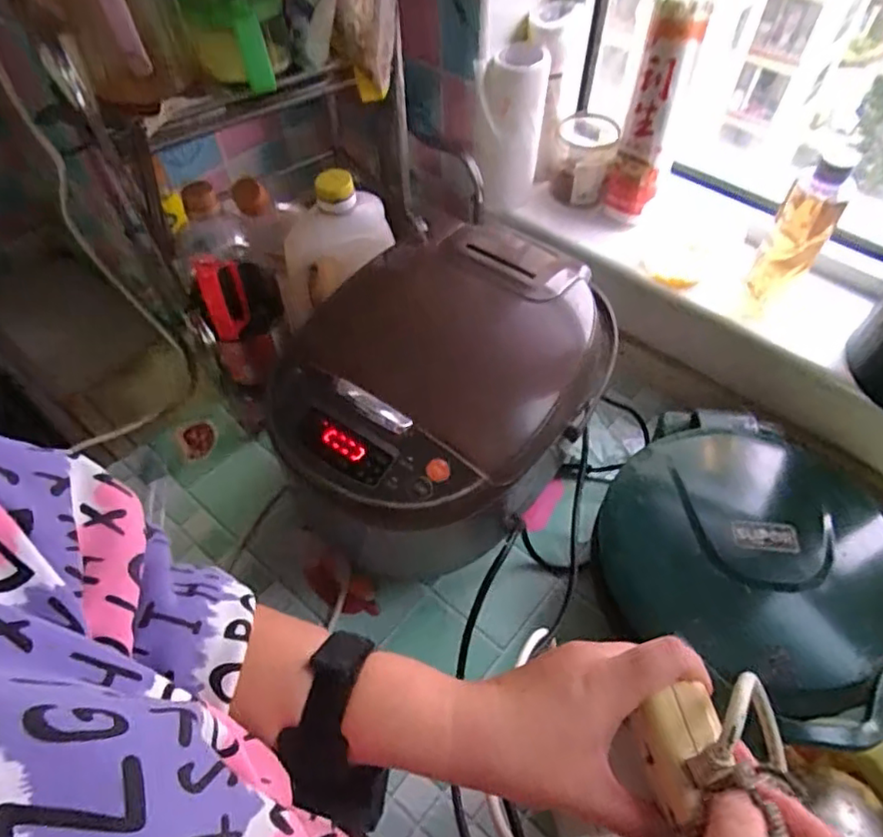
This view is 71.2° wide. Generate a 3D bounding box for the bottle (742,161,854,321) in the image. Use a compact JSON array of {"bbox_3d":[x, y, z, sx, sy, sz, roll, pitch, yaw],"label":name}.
[{"bbox_3d":[0.370,-0.187,0.652,0.056,0.173,0.055,36,63,24],"label":"bottle"}]

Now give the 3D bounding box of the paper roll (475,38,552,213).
[{"bbox_3d":[0.085,-0.358,0.790,0.084,0.186,0.082,5,55,5],"label":"paper roll"}]

